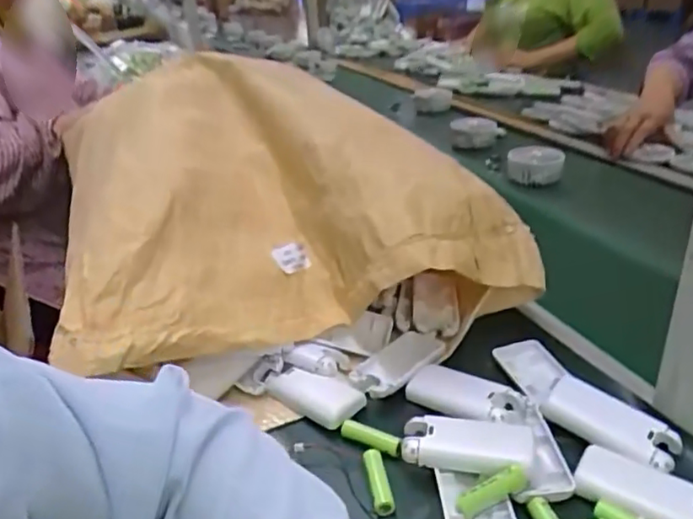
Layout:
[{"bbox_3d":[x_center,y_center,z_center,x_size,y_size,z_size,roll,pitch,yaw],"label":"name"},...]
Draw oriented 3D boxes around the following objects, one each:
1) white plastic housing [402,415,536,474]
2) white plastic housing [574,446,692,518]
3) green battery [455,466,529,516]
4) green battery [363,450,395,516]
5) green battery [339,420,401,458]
[{"bbox_3d":[0.088,0.135,0.428,0.092,0.014,0.044,1,29,15],"label":"white plastic housing"},{"bbox_3d":[0.203,0.160,0.389,0.093,0.012,0.046,16,35,36],"label":"white plastic housing"},{"bbox_3d":[0.099,0.157,0.392,0.050,0.014,0.011,-29,28,4],"label":"green battery"},{"bbox_3d":[0.023,0.162,0.422,0.015,0.011,0.053,-9,28,-5],"label":"green battery"},{"bbox_3d":[0.018,0.142,0.461,0.050,0.015,0.015,10,31,26],"label":"green battery"}]

